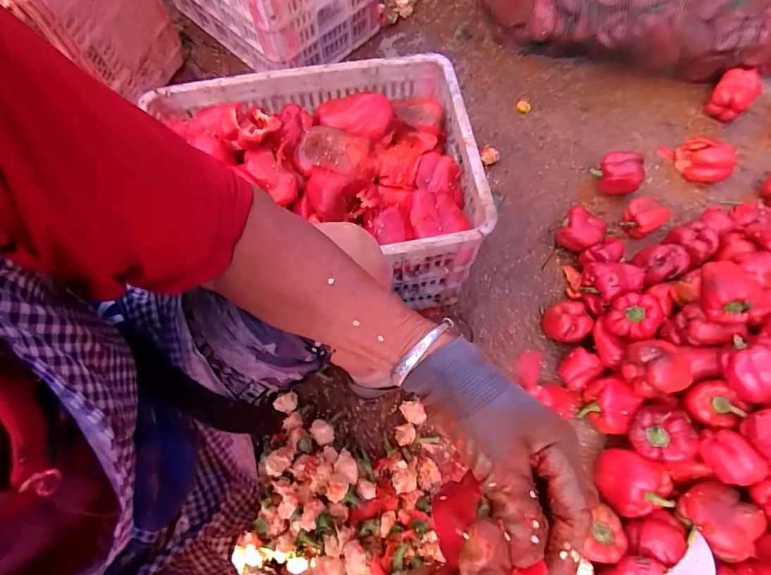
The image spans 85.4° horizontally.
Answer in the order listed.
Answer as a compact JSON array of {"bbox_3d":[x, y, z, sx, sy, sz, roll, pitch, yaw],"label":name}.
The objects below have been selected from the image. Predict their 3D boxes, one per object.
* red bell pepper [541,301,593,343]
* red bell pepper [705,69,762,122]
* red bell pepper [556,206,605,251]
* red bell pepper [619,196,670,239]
[{"bbox_3d":[0.344,0.068,0.800,0.077,0.059,0.080,-35,72,-13],"label":"red bell pepper"},{"bbox_3d":[0.819,-0.457,0.983,0.086,0.070,0.084,41,74,15],"label":"red bell pepper"},{"bbox_3d":[0.395,-0.111,0.858,0.080,0.076,0.078,37,73,14],"label":"red bell pepper"},{"bbox_3d":[0.540,-0.147,0.879,0.078,0.064,0.074,-34,72,-13],"label":"red bell pepper"}]

